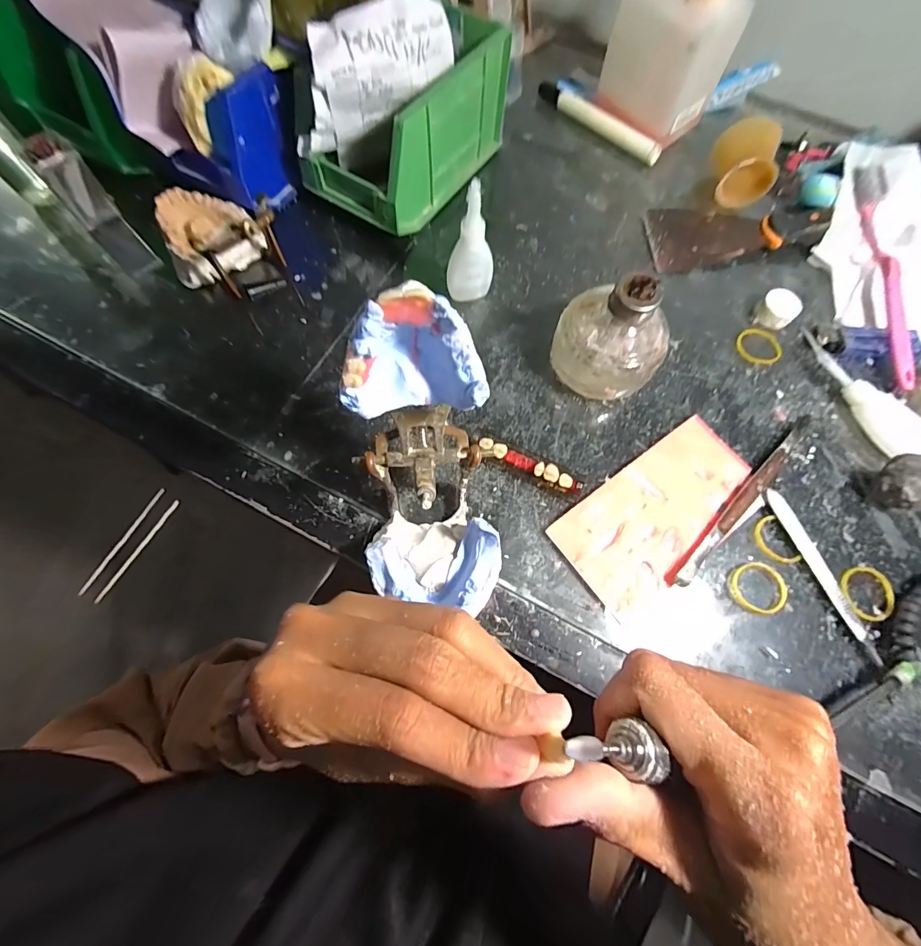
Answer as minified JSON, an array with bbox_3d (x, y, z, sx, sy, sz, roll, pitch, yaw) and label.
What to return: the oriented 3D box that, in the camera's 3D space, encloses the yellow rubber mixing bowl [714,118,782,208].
[{"bbox_3d":[0.253,-0.278,0.365,0.045,0.049,0.053,-1,70,-2],"label":"yellow rubber mixing bowl"}]

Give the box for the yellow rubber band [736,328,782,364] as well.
[{"bbox_3d":[0.242,-0.102,0.327,0.034,0.004,0.032,1,70,-2],"label":"yellow rubber band"}]

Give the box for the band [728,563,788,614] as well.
[{"bbox_3d":[0.192,0.074,0.260,0.036,0.004,0.032,5,70,0],"label":"band"}]

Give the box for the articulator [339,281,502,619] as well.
[{"bbox_3d":[-0.017,0.001,0.208,0.076,0.146,0.131,-7,71,-4],"label":"articulator"}]

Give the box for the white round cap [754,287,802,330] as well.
[{"bbox_3d":[0.259,-0.133,0.331,0.028,0.019,0.028,37,73,11],"label":"white round cap"}]

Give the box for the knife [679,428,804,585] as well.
[{"bbox_3d":[0.194,0.018,0.276,0.158,0.008,0.011,-42,77,-15],"label":"knife"}]

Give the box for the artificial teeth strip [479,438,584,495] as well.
[{"bbox_3d":[0.048,-0.004,0.281,0.075,0.014,0.011,24,71,7],"label":"artificial teeth strip"}]

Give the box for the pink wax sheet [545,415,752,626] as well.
[{"bbox_3d":[0.136,0.024,0.274,0.145,0.004,0.071,-34,75,-13],"label":"pink wax sheet"}]

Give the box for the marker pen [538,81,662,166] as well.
[{"bbox_3d":[0.138,-0.351,0.406,0.144,0.017,0.014,42,74,12],"label":"marker pen"}]

